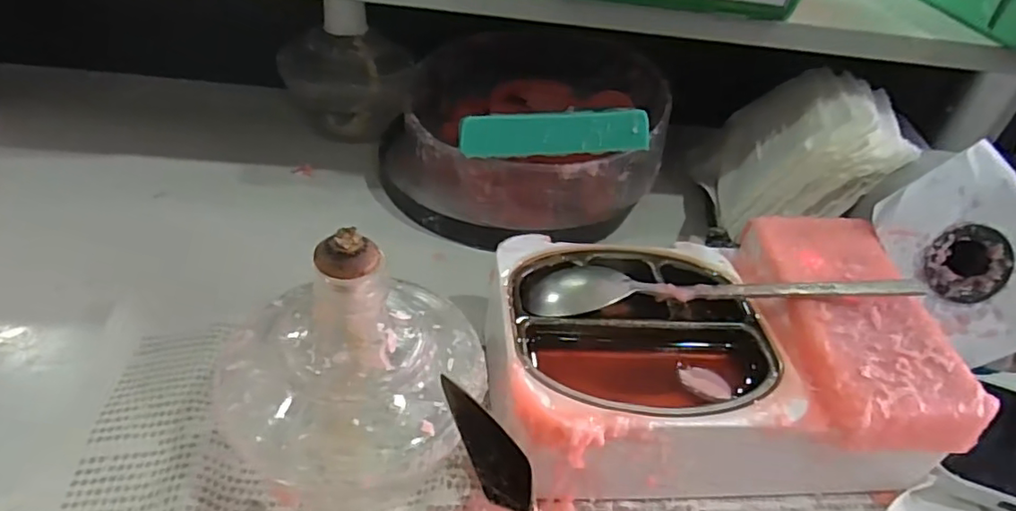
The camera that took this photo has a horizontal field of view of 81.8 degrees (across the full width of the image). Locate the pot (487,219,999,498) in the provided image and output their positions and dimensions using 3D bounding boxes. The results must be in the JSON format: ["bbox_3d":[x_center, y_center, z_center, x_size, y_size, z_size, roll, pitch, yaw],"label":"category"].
[{"bbox_3d":[0.088,0.045,0.264,0.199,0.066,0.114,1,41,-10],"label":"pot"}]

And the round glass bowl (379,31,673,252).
[{"bbox_3d":[0.018,-0.096,0.416,0.182,0.078,0.204,21,41,14],"label":"round glass bowl"}]

